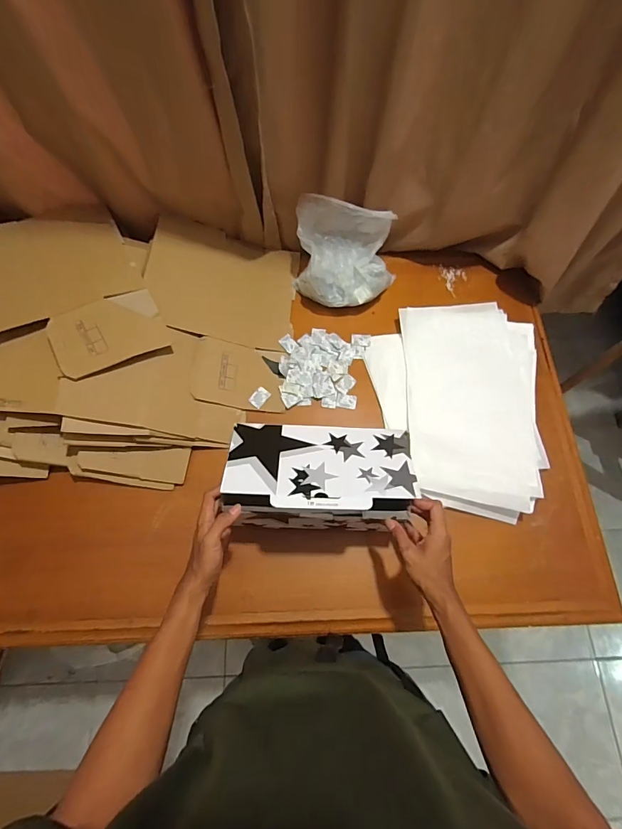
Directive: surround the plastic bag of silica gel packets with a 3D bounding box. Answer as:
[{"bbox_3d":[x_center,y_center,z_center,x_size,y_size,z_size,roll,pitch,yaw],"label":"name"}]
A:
[{"bbox_3d":[0.072,-0.326,0.821,0.211,0.153,0.158,4,71,1],"label":"plastic bag of silica gel packets"}]

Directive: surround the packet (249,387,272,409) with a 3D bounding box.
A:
[{"bbox_3d":[-0.101,-0.034,0.794,0.028,0.005,0.040,35,72,11],"label":"packet"}]

